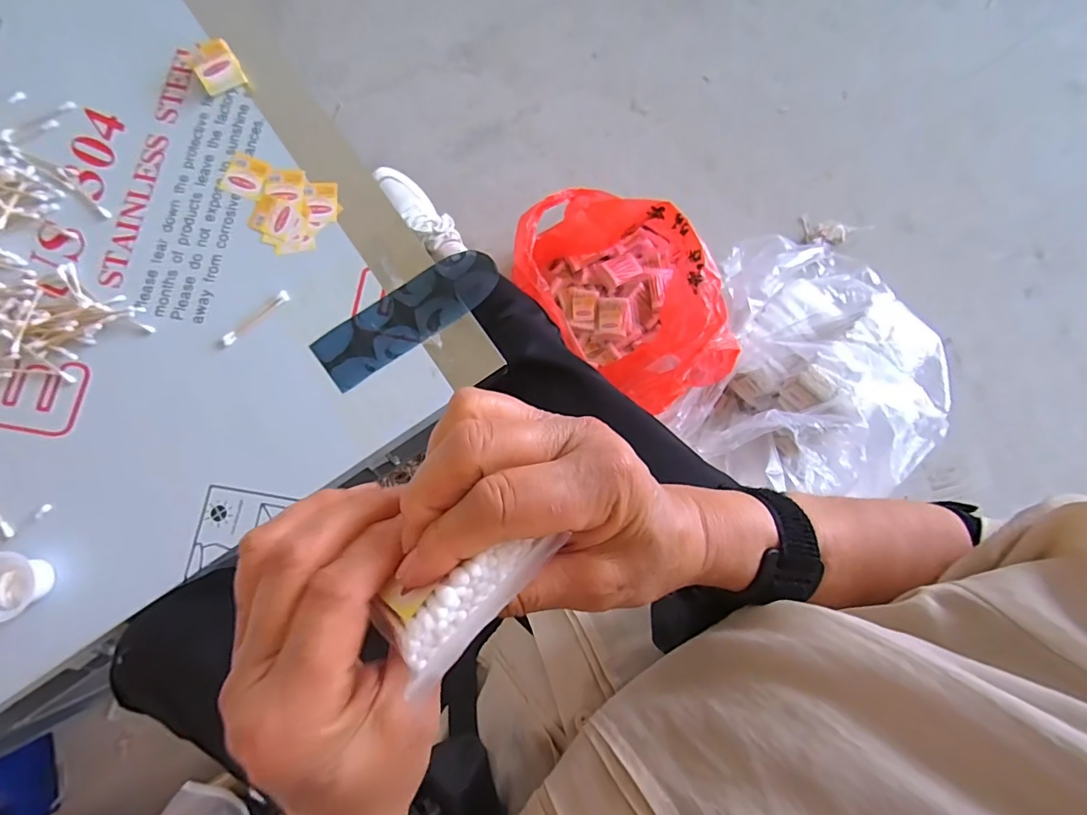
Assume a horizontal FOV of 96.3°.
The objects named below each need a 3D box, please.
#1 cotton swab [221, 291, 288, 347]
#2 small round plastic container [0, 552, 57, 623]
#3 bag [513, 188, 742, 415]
[{"bbox_3d":[-0.278,-0.087,0.472,0.075,0.004,0.011,-43,85,-8],"label":"cotton swab"},{"bbox_3d":[-0.449,0.150,0.410,0.048,0.030,0.054,-6,81,-4],"label":"small round plastic container"},{"bbox_3d":[0.133,-0.195,0.845,0.278,0.224,0.418,-22,80,-7],"label":"bag"}]

